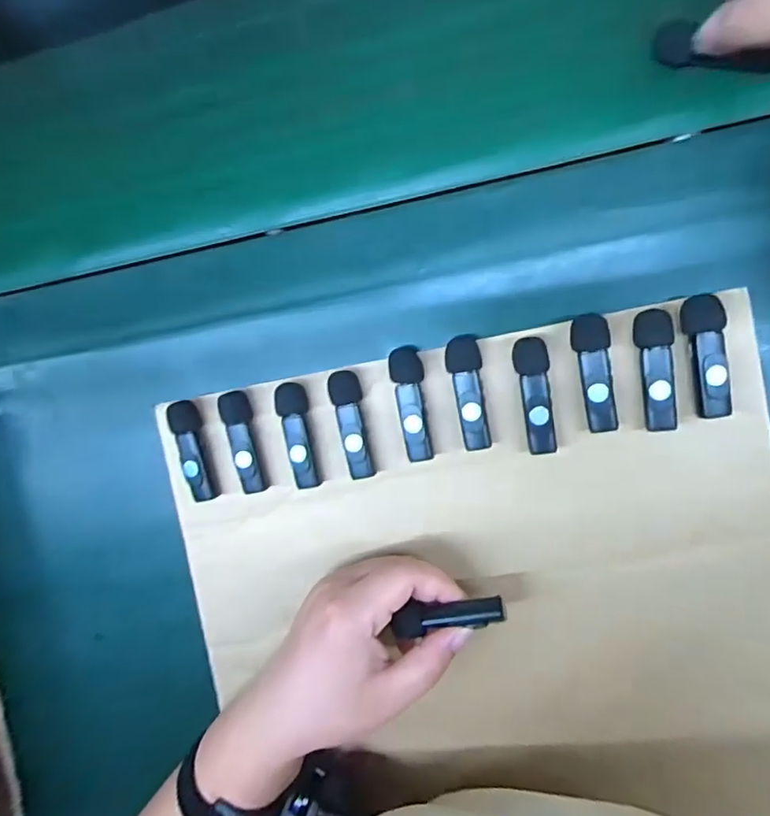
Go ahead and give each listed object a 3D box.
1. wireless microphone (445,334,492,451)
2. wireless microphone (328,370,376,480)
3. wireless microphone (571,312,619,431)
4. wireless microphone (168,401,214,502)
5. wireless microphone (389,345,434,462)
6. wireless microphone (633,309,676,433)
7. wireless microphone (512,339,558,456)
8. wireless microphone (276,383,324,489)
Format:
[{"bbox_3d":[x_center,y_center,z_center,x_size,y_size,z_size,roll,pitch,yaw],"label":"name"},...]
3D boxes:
[{"bbox_3d":[0.047,-0.008,0.307,0.019,0.010,0.064,-6,90,10],"label":"wireless microphone"},{"bbox_3d":[-0.019,0.010,0.320,0.016,0.012,0.064,-12,89,10],"label":"wireless microphone"},{"bbox_3d":[0.114,-0.018,0.293,0.020,0.010,0.063,-6,90,10],"label":"wireless microphone"},{"bbox_3d":[-0.121,0.027,0.341,0.016,0.016,0.063,-10,89,10],"label":"wireless microphone"},{"bbox_3d":[0.016,-0.002,0.313,0.018,0.010,0.066,-10,89,10],"label":"wireless microphone"},{"bbox_3d":[0.145,-0.020,0.287,0.019,0.011,0.064,-5,90,10],"label":"wireless microphone"},{"bbox_3d":[0.085,-0.006,0.300,0.019,0.010,0.065,-11,89,10],"label":"wireless microphone"},{"bbox_3d":[-0.053,0.017,0.326,0.017,0.010,0.063,-9,89,10],"label":"wireless microphone"}]

